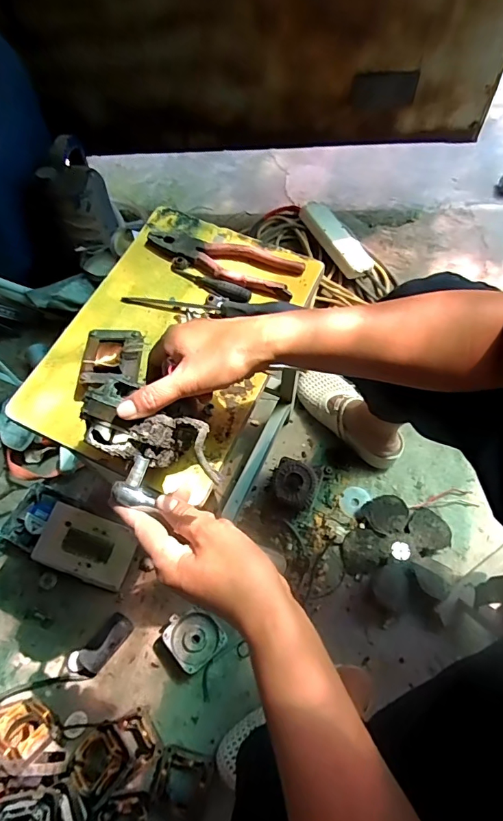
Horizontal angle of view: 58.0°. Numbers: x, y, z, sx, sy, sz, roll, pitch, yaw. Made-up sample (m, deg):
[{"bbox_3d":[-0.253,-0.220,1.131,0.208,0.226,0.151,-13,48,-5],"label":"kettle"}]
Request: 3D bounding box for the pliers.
[{"bbox_3d":[-0.036,-0.184,0.556,0.192,0.015,0.056,18,68,11],"label":"pliers"}]

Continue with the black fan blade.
[{"bbox_3d":[0.267,0.252,0.814,0.177,0.046,0.176,-1,65,3],"label":"black fan blade"}]

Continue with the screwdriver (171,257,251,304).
[{"bbox_3d":[-0.051,-0.153,0.540,0.109,0.013,0.020,28,68,15],"label":"screwdriver"}]

